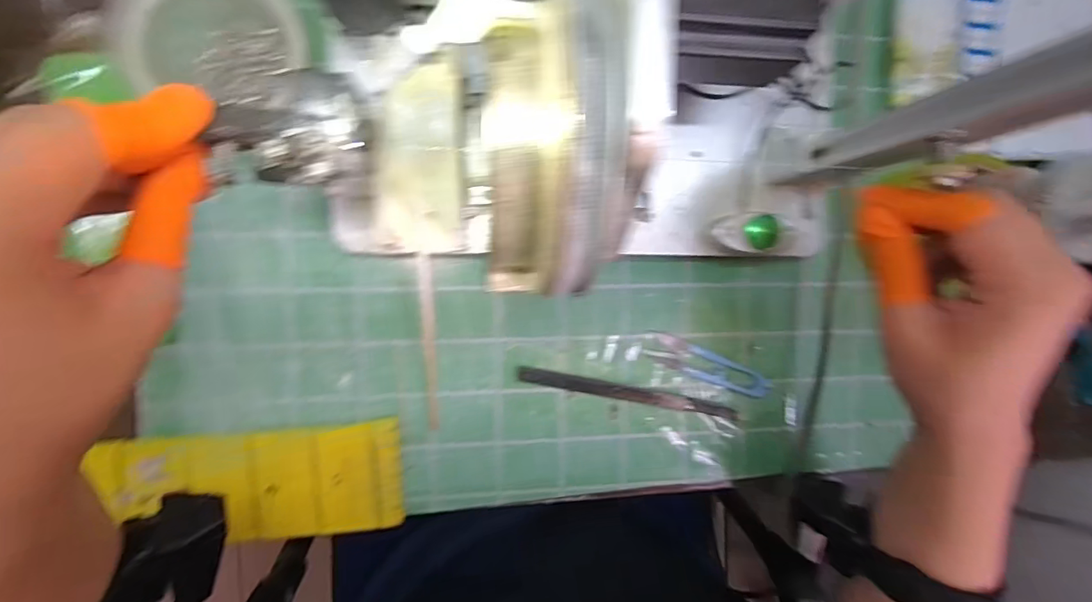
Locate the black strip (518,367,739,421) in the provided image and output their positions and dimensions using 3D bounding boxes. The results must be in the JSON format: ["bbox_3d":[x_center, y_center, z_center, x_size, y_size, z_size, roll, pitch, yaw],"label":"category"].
[{"bbox_3d":[0.065,0.070,0.361,0.171,0.007,0.011,12,93,-7],"label":"black strip"}]

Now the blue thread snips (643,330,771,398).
[{"bbox_3d":[0.124,0.051,0.365,0.099,0.008,0.023,24,91,-8],"label":"blue thread snips"}]

